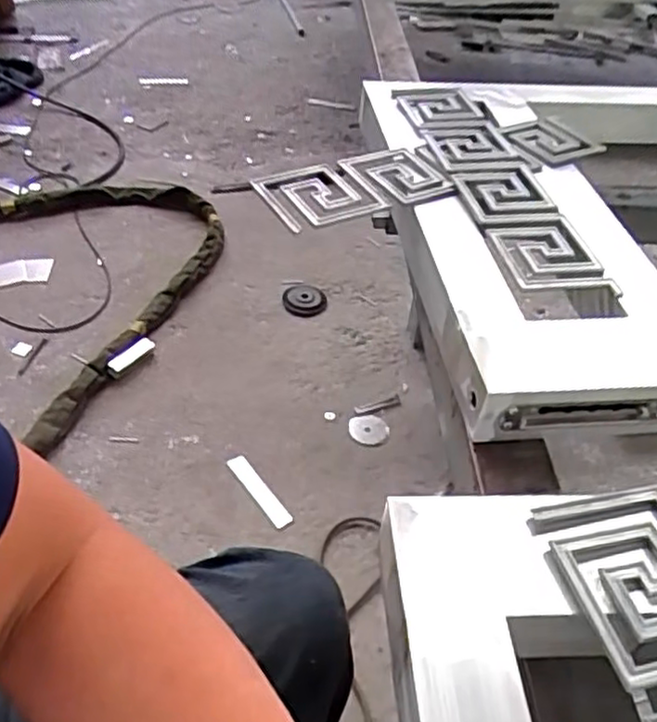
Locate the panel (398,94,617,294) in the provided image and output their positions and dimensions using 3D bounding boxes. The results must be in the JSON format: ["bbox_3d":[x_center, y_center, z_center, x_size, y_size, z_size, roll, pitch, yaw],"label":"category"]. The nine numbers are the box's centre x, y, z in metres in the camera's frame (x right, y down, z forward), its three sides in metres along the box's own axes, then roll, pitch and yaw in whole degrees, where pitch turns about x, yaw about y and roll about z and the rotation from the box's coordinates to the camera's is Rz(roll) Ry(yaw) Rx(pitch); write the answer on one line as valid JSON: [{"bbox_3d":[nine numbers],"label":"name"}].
[{"bbox_3d":[0.222,-0.245,0.936,0.130,0.027,0.491,-6,50,-17],"label":"panel"}]

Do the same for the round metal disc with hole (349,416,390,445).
[{"bbox_3d":[0.074,0.125,1.266,0.072,0.008,0.059,2,58,-1],"label":"round metal disc with hole"}]

